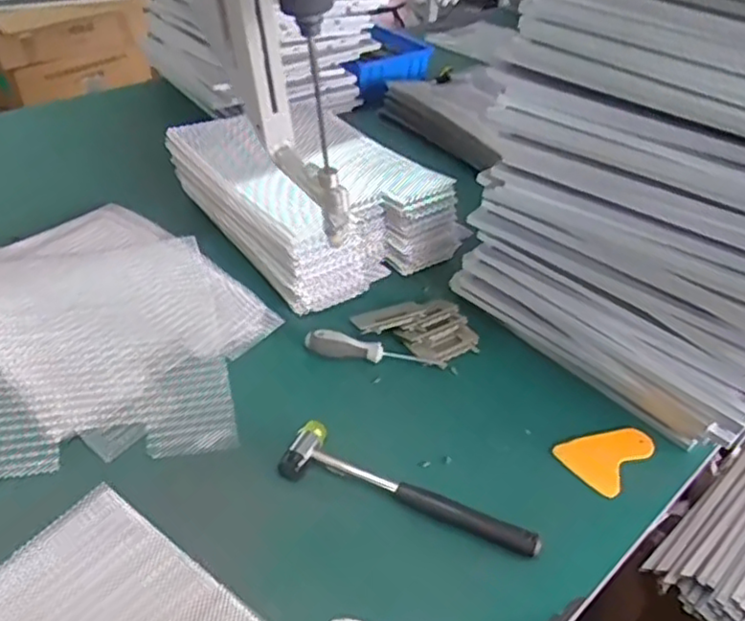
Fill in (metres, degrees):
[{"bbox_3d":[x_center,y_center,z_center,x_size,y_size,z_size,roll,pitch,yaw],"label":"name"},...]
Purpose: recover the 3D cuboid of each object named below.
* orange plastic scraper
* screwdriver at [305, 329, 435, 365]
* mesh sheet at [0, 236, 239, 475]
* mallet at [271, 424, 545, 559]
[{"bbox_3d":[0.243,0.143,0.686,0.099,0.009,0.069,-29,50,-35],"label":"orange plastic scraper"},{"bbox_3d":[-0.003,0.044,0.754,0.143,0.027,0.022,7,39,2],"label":"screwdriver"},{"bbox_3d":[-0.297,0.031,0.720,0.244,0.038,0.312,-9,41,-17],"label":"mesh sheet"},{"bbox_3d":[0.035,0.167,0.614,0.241,0.020,0.057,18,41,15],"label":"mallet"}]

